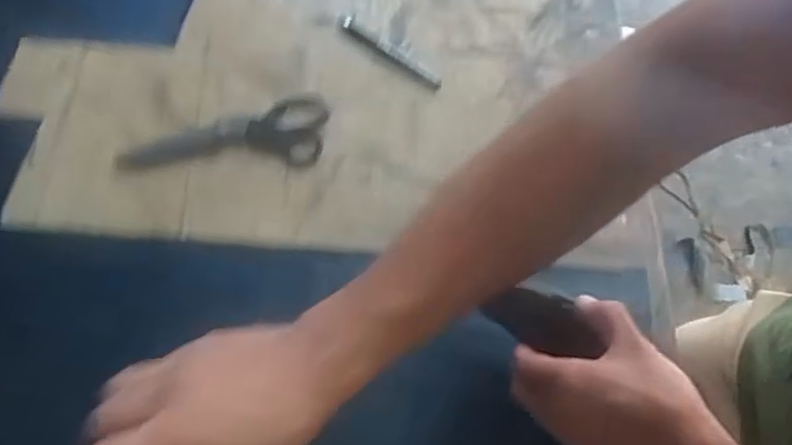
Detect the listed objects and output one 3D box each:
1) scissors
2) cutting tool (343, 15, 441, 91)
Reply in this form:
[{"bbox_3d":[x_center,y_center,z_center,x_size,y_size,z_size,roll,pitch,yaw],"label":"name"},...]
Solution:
[{"bbox_3d":[-0.168,-0.084,0.562,0.199,0.011,0.074,-4,70,-3],"label":"scissors"},{"bbox_3d":[-0.008,-0.172,0.594,0.122,0.010,0.019,39,73,12],"label":"cutting tool"}]

